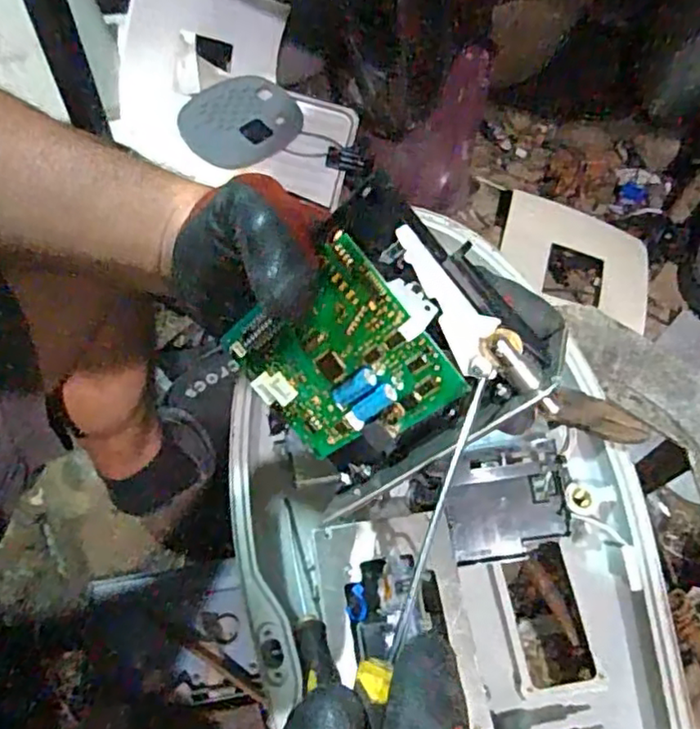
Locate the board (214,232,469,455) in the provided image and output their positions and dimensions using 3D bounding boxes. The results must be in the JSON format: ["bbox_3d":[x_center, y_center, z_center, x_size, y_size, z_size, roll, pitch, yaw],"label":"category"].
[{"bbox_3d":[-0.006,0.002,0.251,0.073,0.079,0.007,49,34,-5],"label":"board"}]

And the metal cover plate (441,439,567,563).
[{"bbox_3d":[0.114,0.101,0.461,0.081,0.016,0.081,-8,82,8],"label":"metal cover plate"}]

